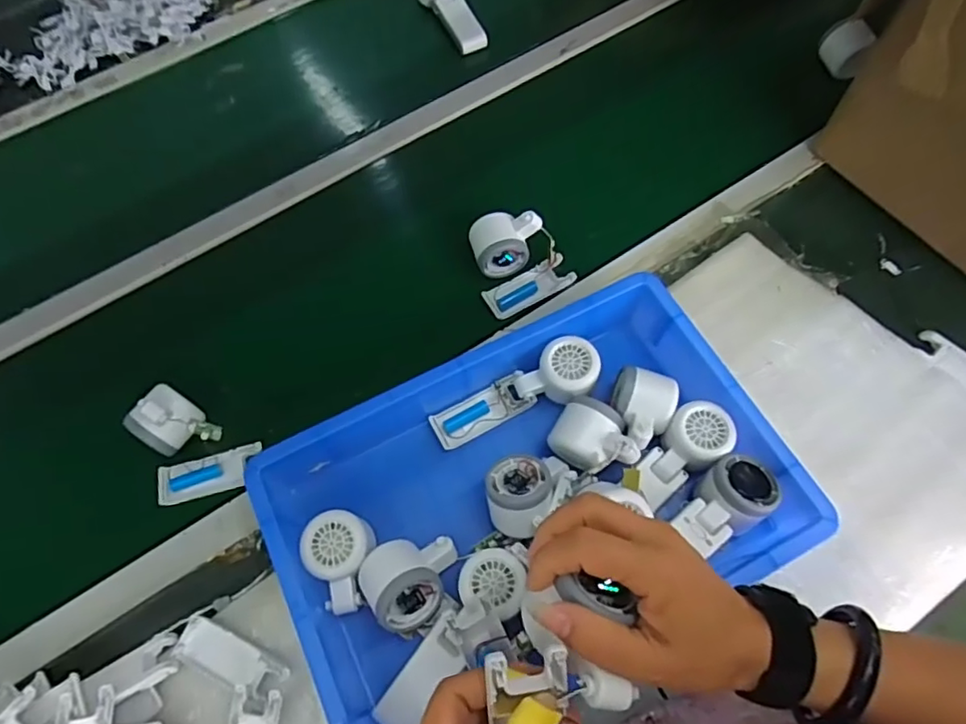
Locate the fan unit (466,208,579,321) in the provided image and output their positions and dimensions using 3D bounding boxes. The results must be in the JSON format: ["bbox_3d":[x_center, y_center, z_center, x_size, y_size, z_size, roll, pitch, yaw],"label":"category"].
[{"bbox_3d":[0.045,-0.115,0.655,0.102,0.061,0.098,-13,65,-3],"label":"fan unit"}]

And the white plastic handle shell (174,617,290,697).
[{"bbox_3d":[-0.223,0.263,0.511,0.102,0.015,0.037,25,69,14],"label":"white plastic handle shell"}]

